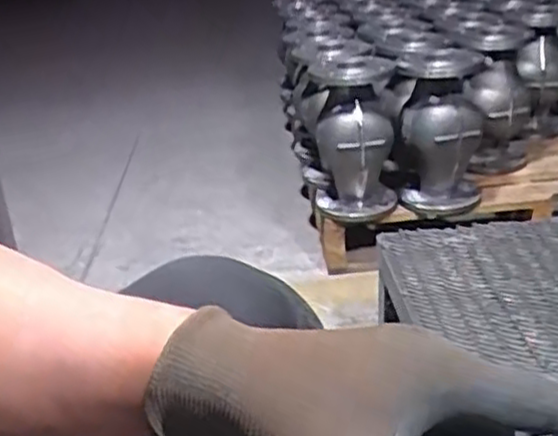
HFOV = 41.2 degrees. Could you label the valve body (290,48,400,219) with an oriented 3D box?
[{"bbox_3d":[0.128,-0.158,1.391,0.170,0.283,0.252,-4,25,4],"label":"valve body"}]

